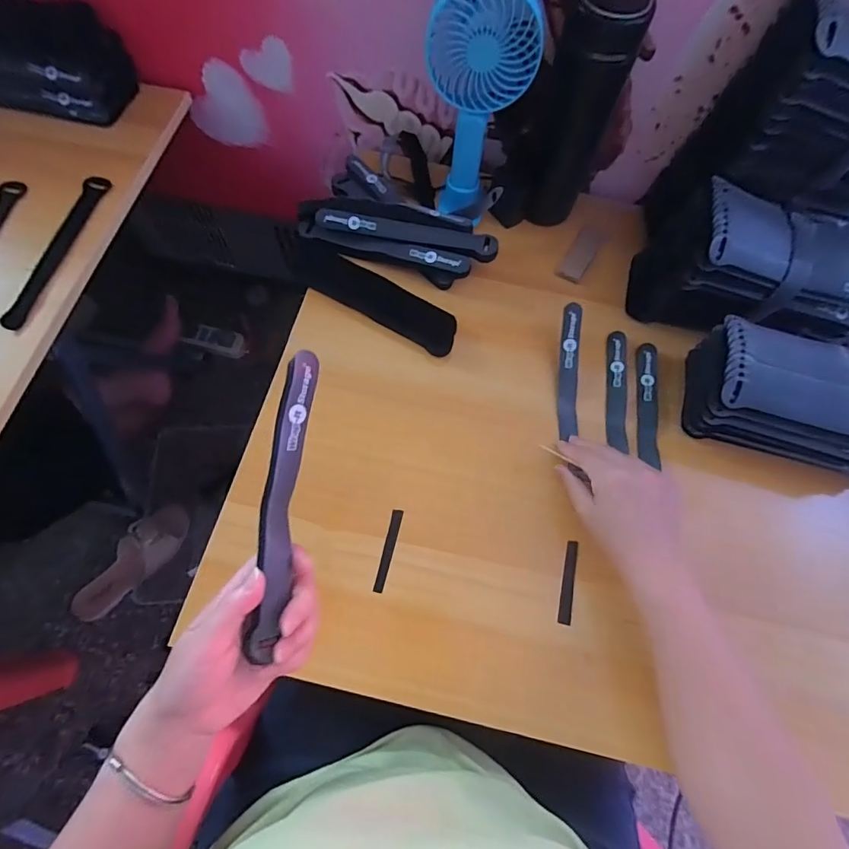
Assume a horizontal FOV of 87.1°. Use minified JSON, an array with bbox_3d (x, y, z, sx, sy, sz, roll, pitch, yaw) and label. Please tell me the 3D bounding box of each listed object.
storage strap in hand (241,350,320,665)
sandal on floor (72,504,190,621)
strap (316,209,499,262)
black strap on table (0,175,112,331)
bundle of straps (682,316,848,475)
[{"bbox_3d":[-0.093,0.049,0.290,0.019,0.017,0.192,7,87,0],"label":"storage strap in hand"},{"bbox_3d":[-0.525,0.247,0.798,0.079,0.053,0.244,42,88,13],"label":"sandal on floor"},{"bbox_3d":[-0.020,-0.213,0.491,0.198,0.010,0.026,13,69,2],"label":"strap"},{"bbox_3d":[-0.374,-0.183,0.458,0.024,0.005,0.202,11,67,-8],"label":"black strap on table"},{"bbox_3d":[0.357,-0.022,0.413,0.213,0.081,0.097,11,69,1],"label":"bundle of straps"}]

